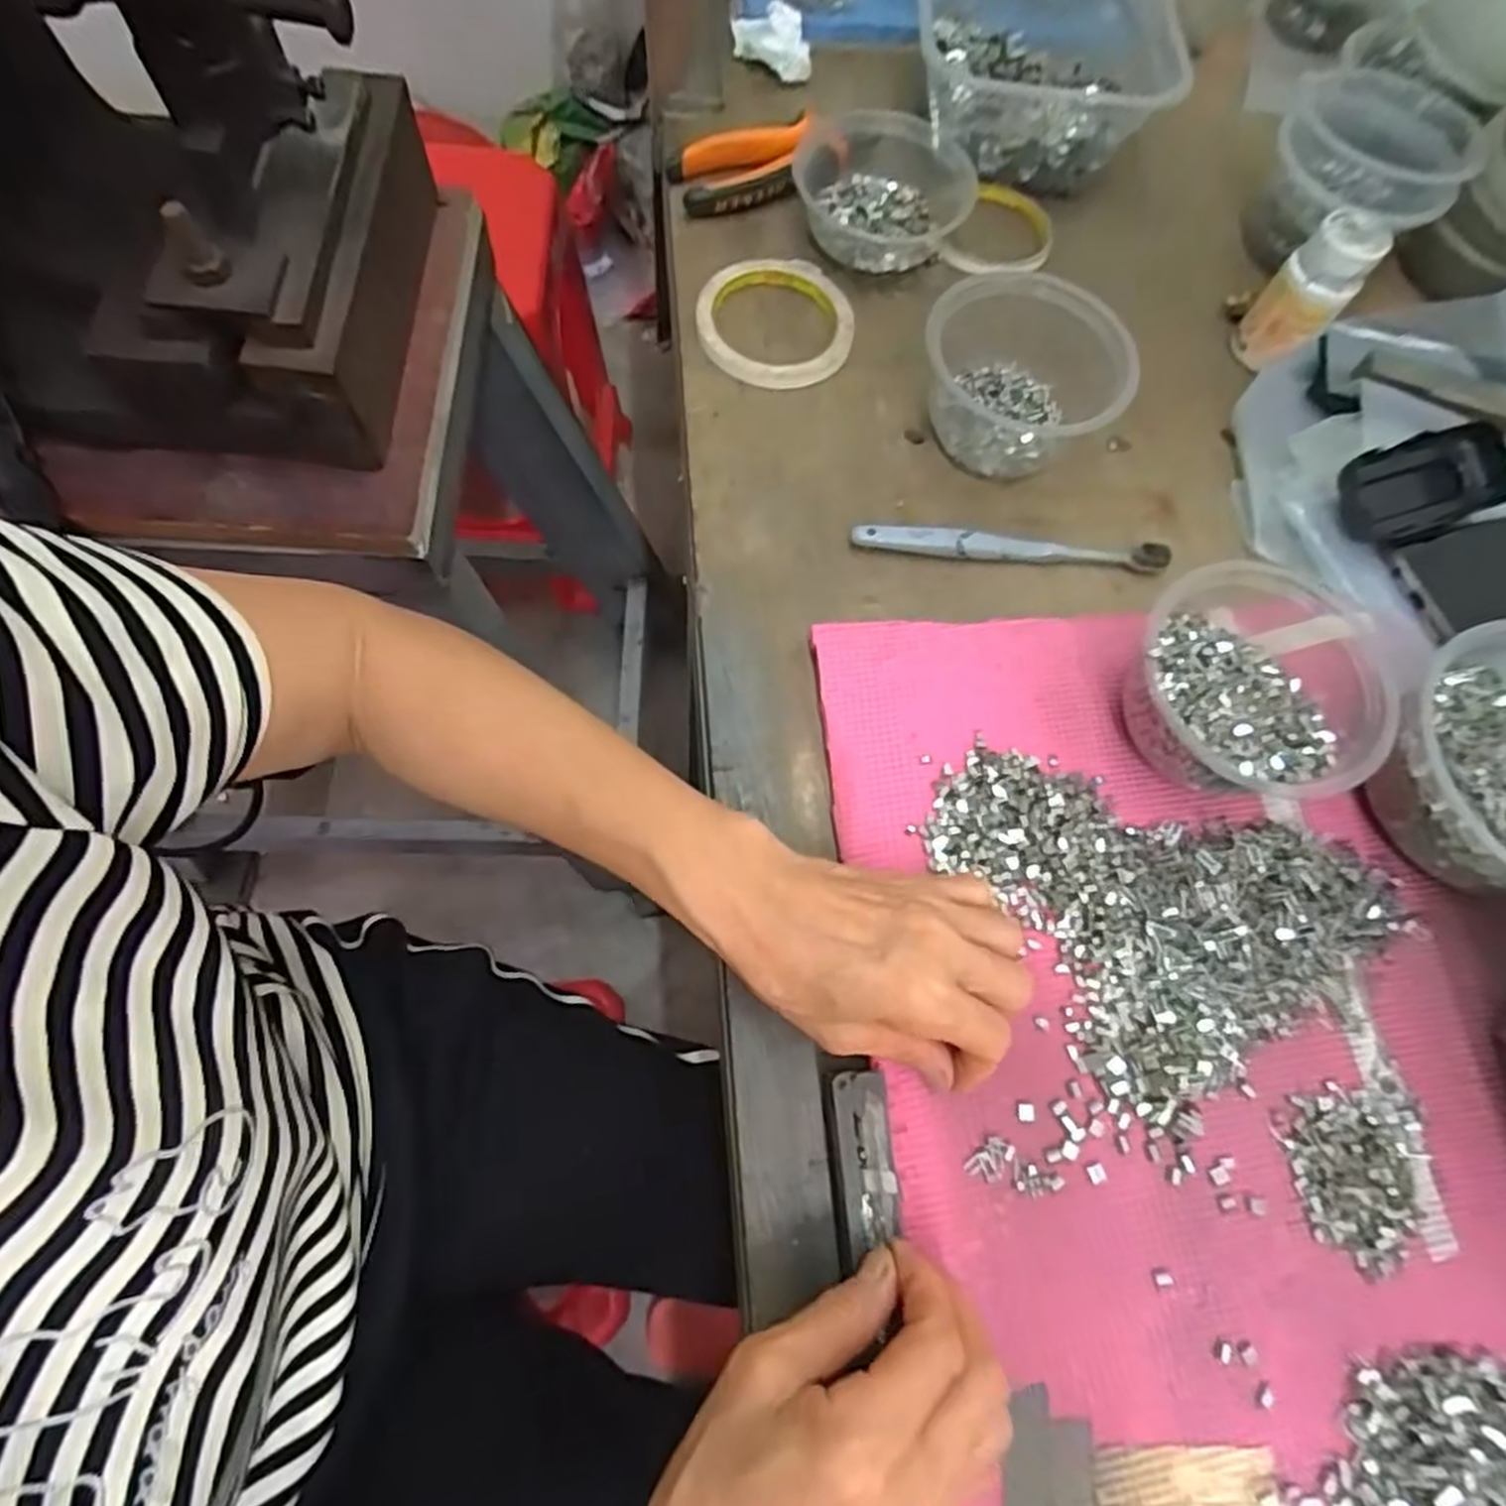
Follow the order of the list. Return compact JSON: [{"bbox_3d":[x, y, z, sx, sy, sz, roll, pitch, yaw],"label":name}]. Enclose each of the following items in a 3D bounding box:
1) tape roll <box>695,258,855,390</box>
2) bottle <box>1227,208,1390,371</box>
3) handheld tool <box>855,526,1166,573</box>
[{"bbox_3d":[0.014,-0.270,0.498,0.096,0.012,0.098,1,70,-2],"label":"tape roll"},{"bbox_3d":[0.340,-0.283,0.487,0.045,0.073,0.042,39,73,11],"label":"bottle"},{"bbox_3d":[0.145,-0.117,0.450,0.176,0.013,0.014,4,69,-1],"label":"handheld tool"}]

